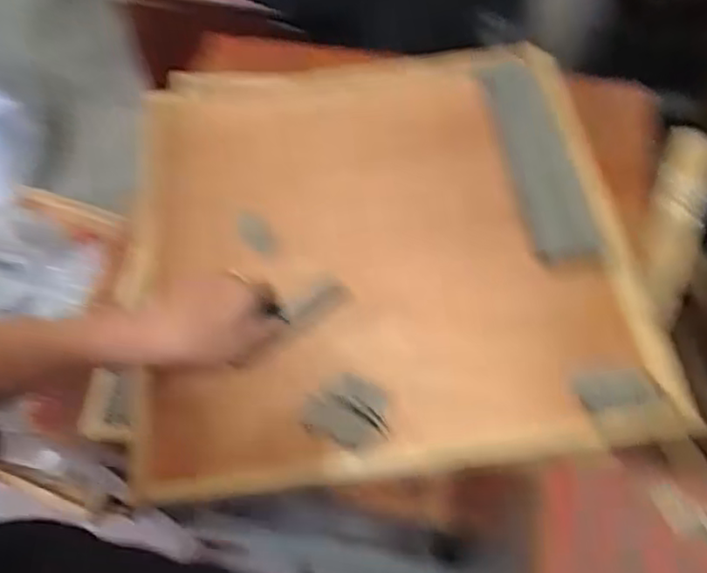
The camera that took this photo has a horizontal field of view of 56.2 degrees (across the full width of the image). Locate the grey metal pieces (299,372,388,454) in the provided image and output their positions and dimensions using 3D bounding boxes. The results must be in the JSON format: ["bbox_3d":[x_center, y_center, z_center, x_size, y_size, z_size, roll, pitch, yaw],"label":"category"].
[{"bbox_3d":[-0.002,0.092,0.493,0.062,0.012,0.056,21,61,15],"label":"grey metal pieces"}]

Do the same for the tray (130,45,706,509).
[{"bbox_3d":[0.019,-0.042,0.579,0.409,0.034,0.420,-6,58,-1],"label":"tray"}]

